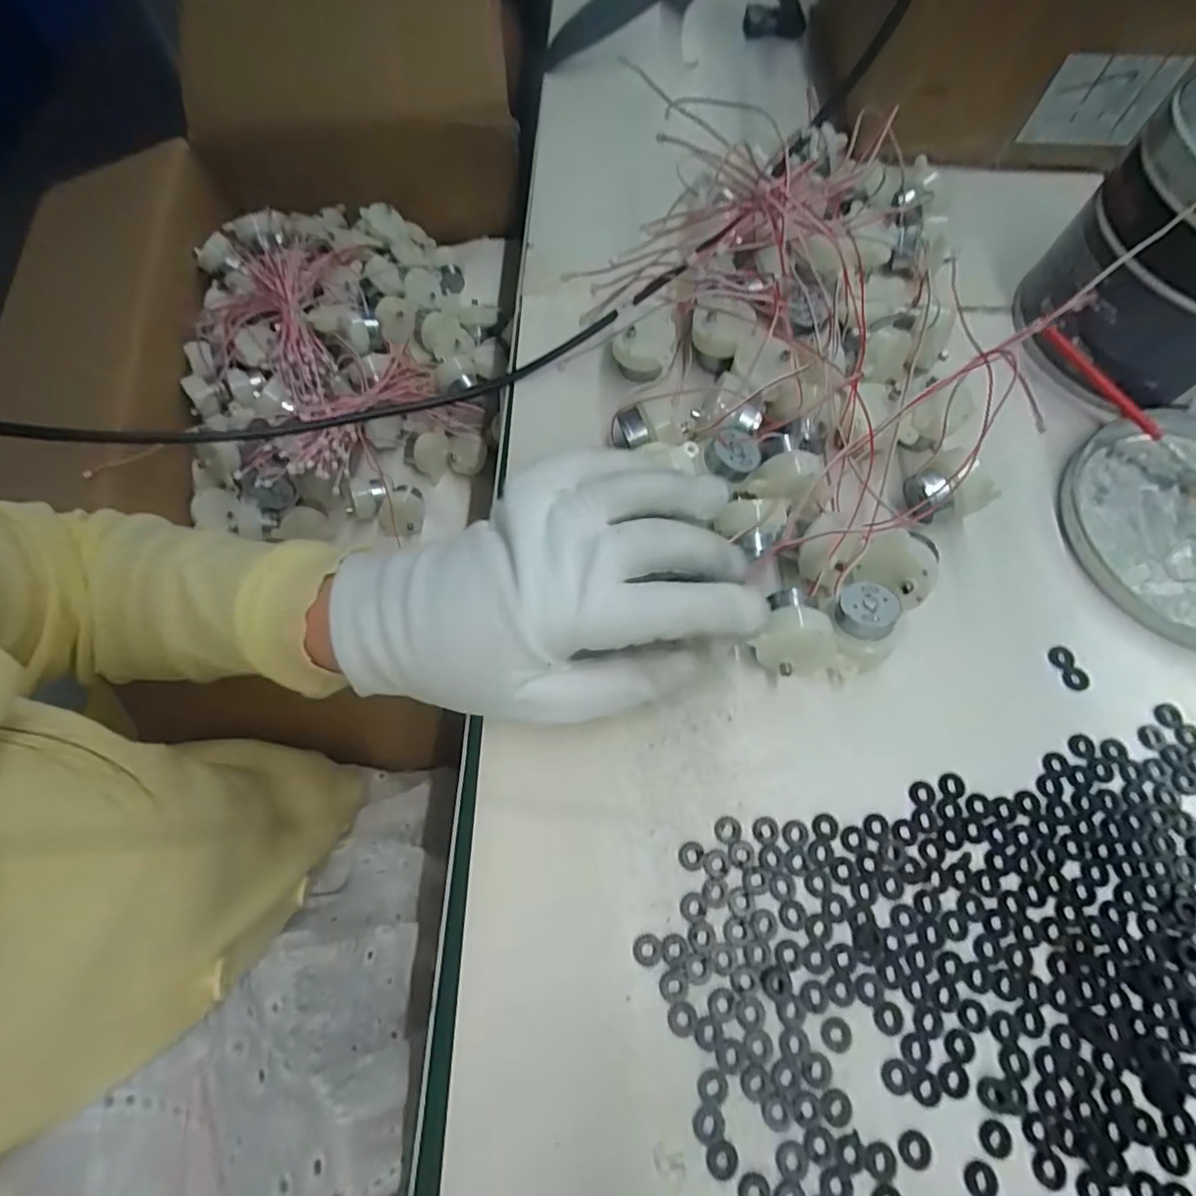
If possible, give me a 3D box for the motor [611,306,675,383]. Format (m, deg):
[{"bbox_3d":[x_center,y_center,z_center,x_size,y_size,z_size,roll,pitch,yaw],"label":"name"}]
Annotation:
[{"bbox_3d":[0.024,-0.129,0.305,0.031,0.039,0.019,-1,68,-2],"label":"motor"}]

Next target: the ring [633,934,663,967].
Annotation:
[{"bbox_3d":[0.018,0.130,0.218,0.010,0.004,0.010,0,68,-1],"label":"ring"}]

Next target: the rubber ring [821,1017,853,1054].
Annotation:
[{"bbox_3d":[0.086,0.156,0.211,0.011,0.004,0.010,0,68,-1],"label":"rubber ring"}]

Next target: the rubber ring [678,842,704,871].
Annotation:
[{"bbox_3d":[0.037,0.101,0.232,0.010,0.004,0.010,0,68,-1],"label":"rubber ring"}]

